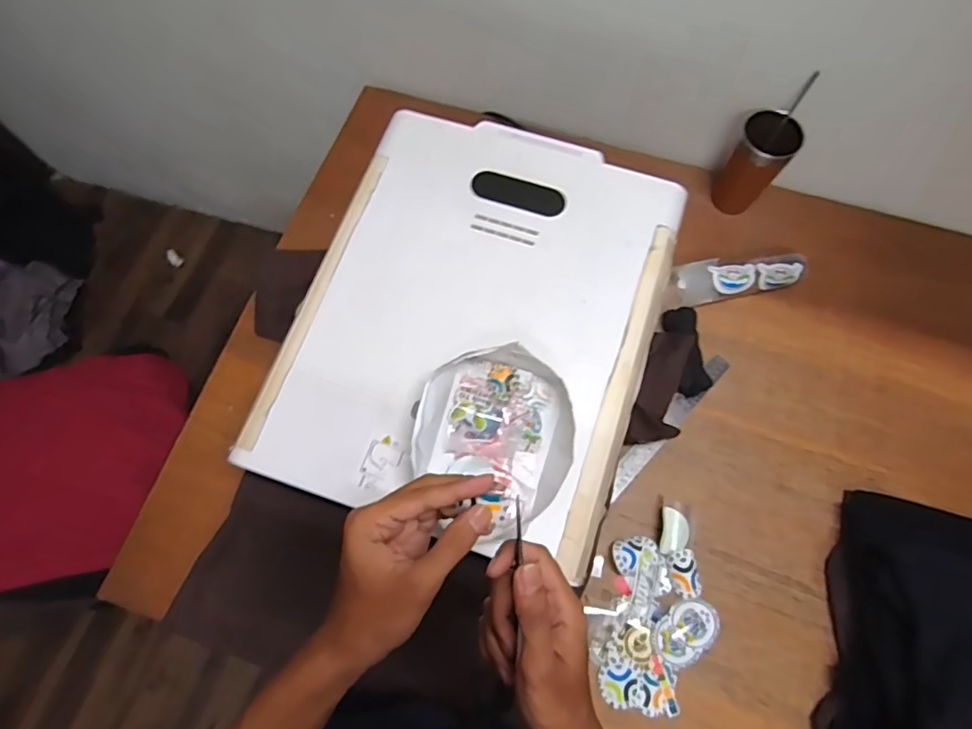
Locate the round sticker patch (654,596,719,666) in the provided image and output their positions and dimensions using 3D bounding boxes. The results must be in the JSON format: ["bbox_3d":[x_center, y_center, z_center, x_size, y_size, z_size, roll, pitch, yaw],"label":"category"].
[{"bbox_3d":[0.251,0.331,0.665,0.084,0.006,0.058,-35,75,-10],"label":"round sticker patch"}]

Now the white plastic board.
[{"bbox_3d":[-0.007,-0.064,0.635,0.394,0.021,0.498,18,73,6],"label":"white plastic board"}]

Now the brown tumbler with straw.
[{"bbox_3d":[0.406,-0.313,0.787,0.078,0.180,0.084,0,72,0],"label":"brown tumbler with straw"}]

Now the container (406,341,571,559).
[{"bbox_3d":[0.011,0.073,0.563,0.166,0.051,0.173,0,72,0],"label":"container"}]

